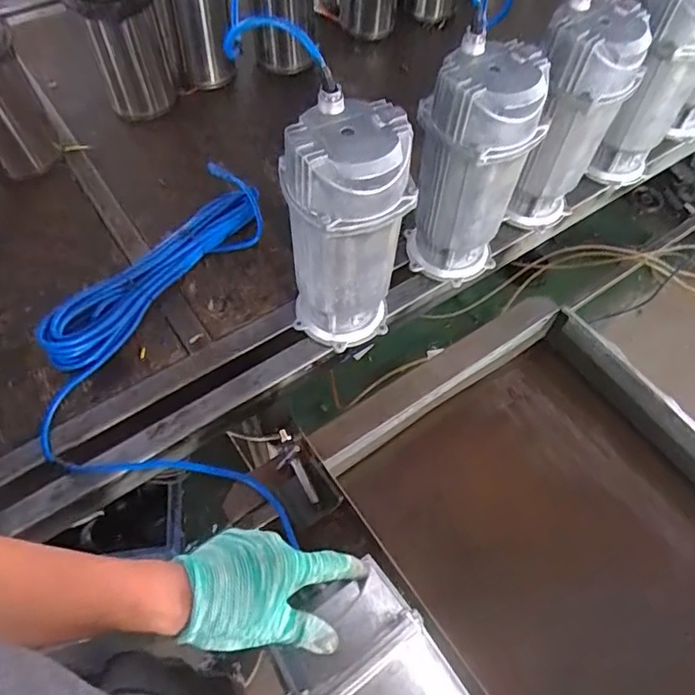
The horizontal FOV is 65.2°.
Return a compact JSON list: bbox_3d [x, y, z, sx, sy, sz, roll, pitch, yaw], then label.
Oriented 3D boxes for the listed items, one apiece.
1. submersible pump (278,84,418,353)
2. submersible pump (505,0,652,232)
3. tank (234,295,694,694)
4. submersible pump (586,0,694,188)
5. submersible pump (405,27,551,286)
[{"bbox_3d":[-0.005,-0.123,0.647,0.139,0.300,0.117,5,59,1],"label":"submersible pump"},{"bbox_3d":[0.302,-0.308,0.766,0.123,0.292,0.120,22,60,11],"label":"submersible pump"},{"bbox_3d":[0.299,0.344,0.647,0.527,0.217,0.742,-31,65,-19],"label":"tank"},{"bbox_3d":[0.458,-0.398,0.823,0.125,0.283,0.124,27,61,13],"label":"submersible pump"},{"bbox_3d":[0.155,-0.221,0.709,0.140,0.291,0.114,14,59,6],"label":"submersible pump"}]

